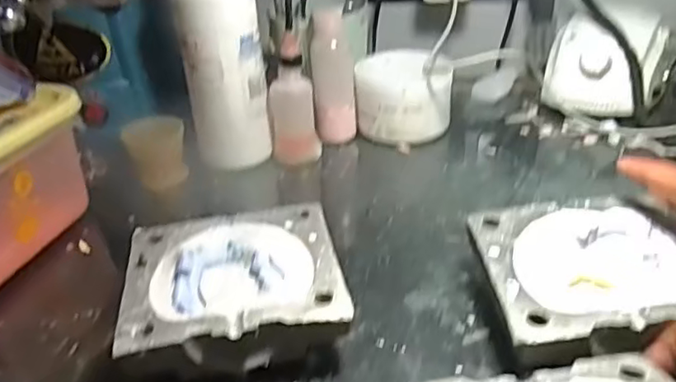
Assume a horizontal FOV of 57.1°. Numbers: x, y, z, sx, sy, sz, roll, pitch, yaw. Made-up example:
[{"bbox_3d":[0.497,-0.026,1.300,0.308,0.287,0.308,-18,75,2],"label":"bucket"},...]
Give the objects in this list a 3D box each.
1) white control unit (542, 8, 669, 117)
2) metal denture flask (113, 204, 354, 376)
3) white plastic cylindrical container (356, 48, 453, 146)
[{"bbox_3d":[0.264,-0.121,0.611,0.111,0.081,0.102,7,34,17],"label":"white control unit"},{"bbox_3d":[-0.062,0.065,0.386,0.129,0.045,0.123,-8,32,-5],"label":"metal denture flask"},{"bbox_3d":[0.063,-0.095,0.601,0.088,0.066,0.109,-2,32,4],"label":"white plastic cylindrical container"}]

